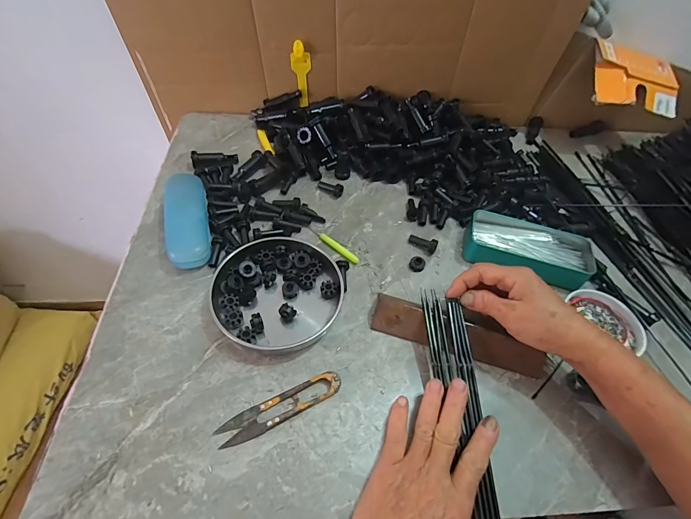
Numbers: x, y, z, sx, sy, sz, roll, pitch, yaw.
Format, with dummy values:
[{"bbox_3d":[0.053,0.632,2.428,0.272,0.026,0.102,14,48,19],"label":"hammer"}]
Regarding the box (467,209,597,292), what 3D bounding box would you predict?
[{"bbox_3d":[0.234,-0.011,0.461,0.154,0.033,0.070,15,51,7],"label":"box"}]

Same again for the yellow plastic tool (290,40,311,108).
[{"bbox_3d":[-0.072,-0.301,0.584,0.032,0.103,0.019,-2,51,-8],"label":"yellow plastic tool"}]

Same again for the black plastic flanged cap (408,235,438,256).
[{"bbox_3d":[0.101,-0.020,0.469,0.037,0.015,0.016,22,52,12],"label":"black plastic flanged cap"}]

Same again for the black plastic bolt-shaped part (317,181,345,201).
[{"bbox_3d":[-0.023,-0.106,0.519,0.040,0.015,0.020,27,53,15],"label":"black plastic bolt-shaped part"}]

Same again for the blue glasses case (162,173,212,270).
[{"bbox_3d":[-0.195,-0.051,0.445,0.047,0.036,0.137,-12,53,-15],"label":"blue glasses case"}]

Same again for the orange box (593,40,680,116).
[{"bbox_3d":[0.477,-0.297,0.587,0.150,0.022,0.109,4,82,-12],"label":"orange box"}]

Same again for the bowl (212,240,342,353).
[{"bbox_3d":[-0.074,0.036,0.393,0.133,0.029,0.135,3,51,-3],"label":"bowl"}]

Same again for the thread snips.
[{"bbox_3d":[-0.059,0.137,0.333,0.116,0.010,0.024,-20,55,-20],"label":"thread snips"}]

